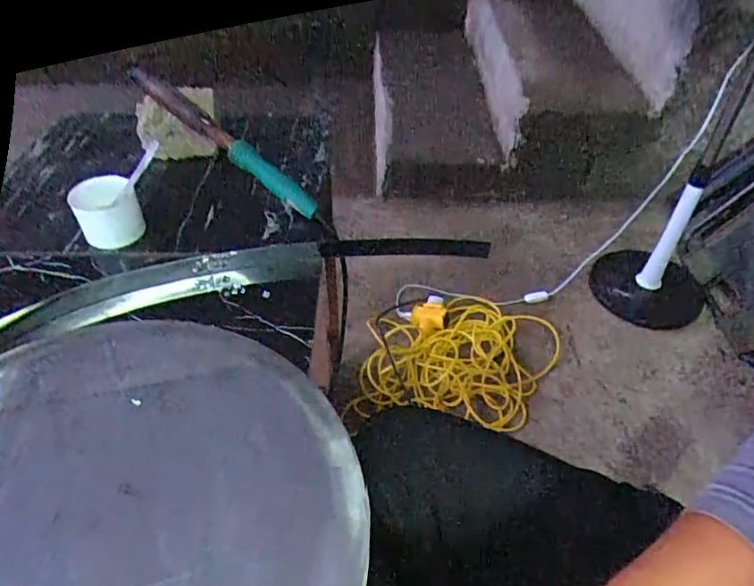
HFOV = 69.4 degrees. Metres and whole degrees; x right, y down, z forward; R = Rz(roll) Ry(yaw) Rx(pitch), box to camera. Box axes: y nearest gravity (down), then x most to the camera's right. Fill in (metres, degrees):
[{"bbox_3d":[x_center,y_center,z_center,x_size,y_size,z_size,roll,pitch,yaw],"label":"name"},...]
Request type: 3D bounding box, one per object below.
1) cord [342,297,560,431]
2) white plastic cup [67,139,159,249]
[{"bbox_3d":[0.187,0.135,1.230,0.462,0.094,0.349,5,45,0],"label":"cord"},{"bbox_3d":[-0.280,-0.102,0.590,0.062,0.064,0.094,10,46,5],"label":"white plastic cup"}]

